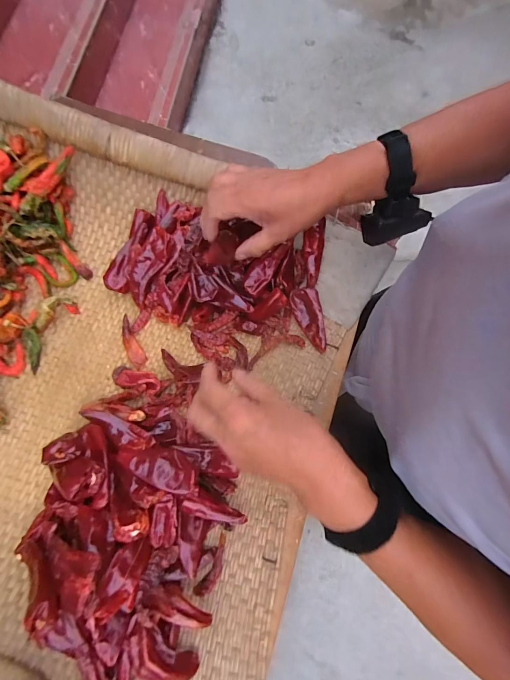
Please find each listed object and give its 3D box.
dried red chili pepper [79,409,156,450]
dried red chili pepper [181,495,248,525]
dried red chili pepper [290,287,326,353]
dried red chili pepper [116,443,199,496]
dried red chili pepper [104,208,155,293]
[{"bbox_3d":[-0.156,0.101,0.377,0.087,0.012,0.023,27,76,7],"label":"dried red chili pepper"},{"bbox_3d":[-0.042,0.179,0.345,0.066,0.015,0.019,20,75,5],"label":"dried red chili pepper"},{"bbox_3d":[0.066,-0.024,0.404,0.031,0.023,0.077,-13,75,-4],"label":"dried red chili pepper"},{"bbox_3d":[-0.096,0.133,0.349,0.084,0.028,0.035,27,76,7],"label":"dried red chili pepper"},{"bbox_3d":[-0.166,-0.118,0.440,0.033,0.020,0.113,25,92,8],"label":"dried red chili pepper"}]

